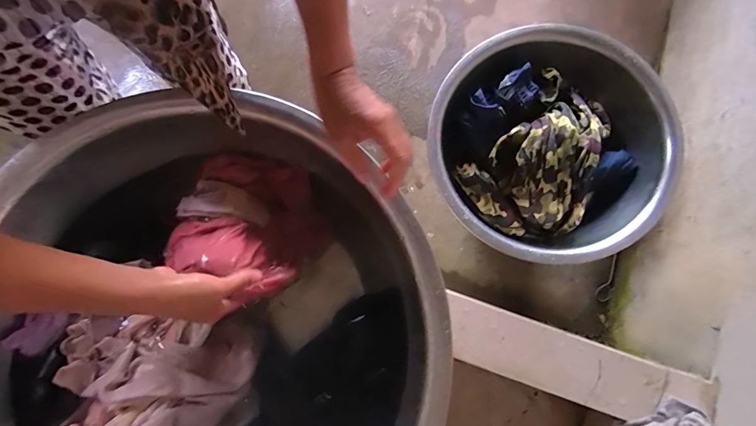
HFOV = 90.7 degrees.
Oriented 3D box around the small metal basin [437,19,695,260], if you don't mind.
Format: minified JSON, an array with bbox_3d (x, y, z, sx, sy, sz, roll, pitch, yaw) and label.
[{"bbox_3d":[0.304,-0.118,0.684,0.402,0.131,0.409,12,77,3],"label":"small metal basin"}]

